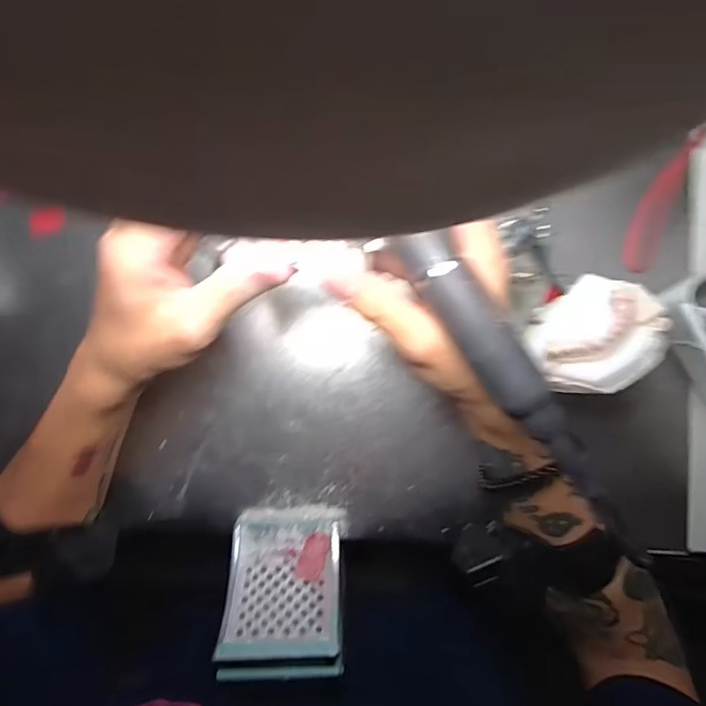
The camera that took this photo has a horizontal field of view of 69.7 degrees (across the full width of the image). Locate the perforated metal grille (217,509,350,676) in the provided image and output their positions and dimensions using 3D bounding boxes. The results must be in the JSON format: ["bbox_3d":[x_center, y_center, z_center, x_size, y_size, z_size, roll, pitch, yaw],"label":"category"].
[{"bbox_3d":[-0.045,0.153,0.336,0.076,0.019,0.105,-2,47,2],"label":"perforated metal grille"}]

